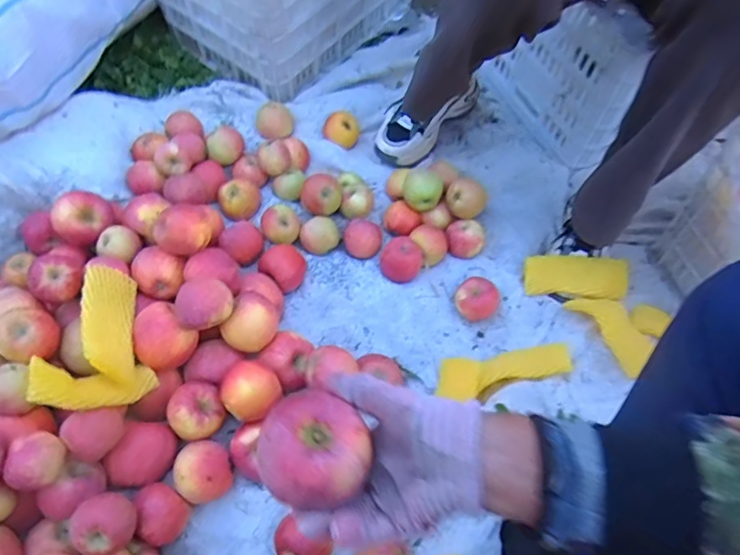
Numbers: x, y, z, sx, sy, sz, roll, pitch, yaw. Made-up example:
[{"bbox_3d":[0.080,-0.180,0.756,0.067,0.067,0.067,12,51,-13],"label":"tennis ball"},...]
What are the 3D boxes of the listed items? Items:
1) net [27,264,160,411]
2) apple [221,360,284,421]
[{"bbox_3d":[-0.348,0.072,0.667,0.113,0.100,0.187,-17,60,-15],"label":"net"},{"bbox_3d":[-0.155,0.144,0.685,0.063,0.053,0.074,39,63,19],"label":"apple"}]

